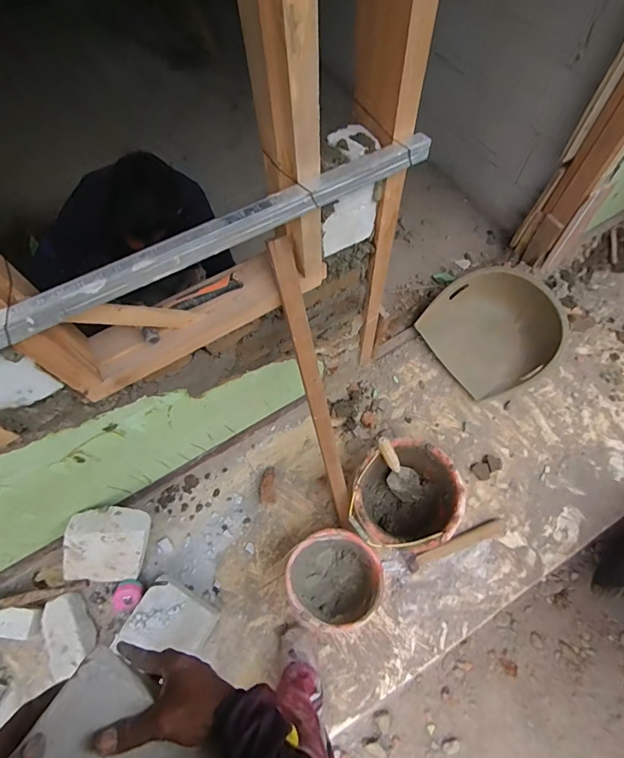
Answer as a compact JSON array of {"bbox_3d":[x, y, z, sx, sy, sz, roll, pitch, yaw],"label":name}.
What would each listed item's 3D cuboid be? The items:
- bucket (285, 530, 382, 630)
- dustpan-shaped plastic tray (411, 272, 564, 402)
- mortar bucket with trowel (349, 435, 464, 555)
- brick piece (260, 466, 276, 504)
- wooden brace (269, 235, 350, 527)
[{"bbox_3d":[0.060,0.543,1.157,0.232,0.175,0.224,-1,66,1],"label":"bucket"},{"bbox_3d":[0.619,-0.167,1.452,0.383,0.170,0.442,-32,69,-12],"label":"dustpan-shaped plastic tray"},{"bbox_3d":[0.260,0.339,1.209,0.284,0.223,0.279,-1,66,1],"label":"mortar bucket with trowel"},{"bbox_3d":[-0.139,0.330,1.325,0.051,0.045,0.118,-4,66,0],"label":"brick piece"},{"bbox_3d":[0.017,0.072,0.981,0.047,0.808,0.031,-18,35,-6],"label":"wooden brace"}]

